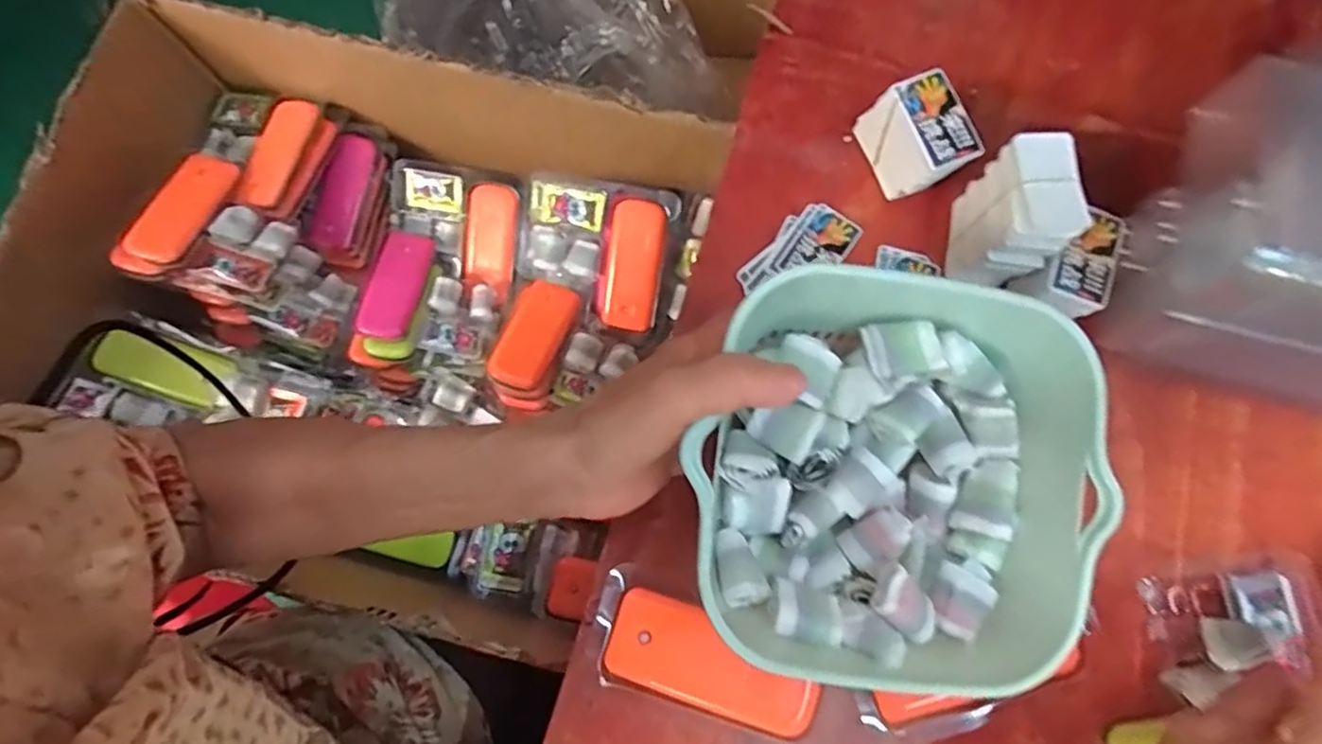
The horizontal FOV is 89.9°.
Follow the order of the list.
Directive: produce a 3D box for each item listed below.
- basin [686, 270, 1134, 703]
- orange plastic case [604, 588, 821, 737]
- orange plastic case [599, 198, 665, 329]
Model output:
[{"bbox_3d":[0.098,0.047,0.280,0.163,0.070,0.161,2,77,0],"label":"basin"},{"bbox_3d":[0.027,0.146,0.335,0.103,0.018,0.041,18,77,4],"label":"orange plastic case"},{"bbox_3d":[-0.024,-0.088,0.558,0.046,0.015,0.114,9,118,2],"label":"orange plastic case"}]

